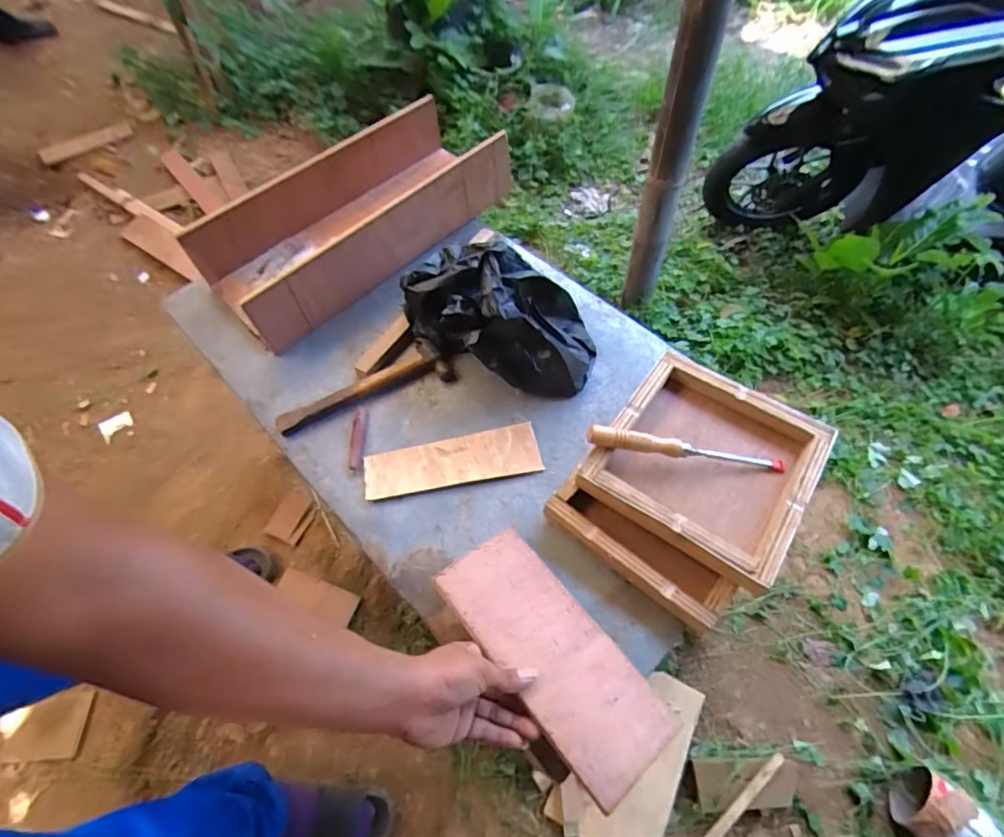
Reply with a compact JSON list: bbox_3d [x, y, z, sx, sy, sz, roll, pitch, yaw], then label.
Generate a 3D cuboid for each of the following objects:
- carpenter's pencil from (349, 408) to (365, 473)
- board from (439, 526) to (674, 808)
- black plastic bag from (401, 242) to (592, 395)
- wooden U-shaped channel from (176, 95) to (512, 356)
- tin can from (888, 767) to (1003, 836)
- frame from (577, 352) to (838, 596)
[{"bbox_3d":[-0.200,0.027,0.707,0.015,0.004,0.097,-4,62,1],"label":"carpenter's pencil"},{"bbox_3d":[0.051,0.234,0.522,0.116,0.011,0.254,-26,58,-33],"label":"board"},{"bbox_3d":[-0.005,-0.157,0.727,0.283,0.146,0.191,7,62,7],"label":"black plastic bag"},{"bbox_3d":[-0.243,-0.363,0.886,0.255,0.123,0.519,40,71,21],"label":"wooden U-shaped channel"},{"bbox_3d":[0.745,0.682,0.878,0.111,0.096,0.106,-40,67,-17],"label":"tin can"},{"bbox_3d":[0.244,0.052,0.617,0.223,0.056,0.232,32,68,18],"label":"frame"}]

